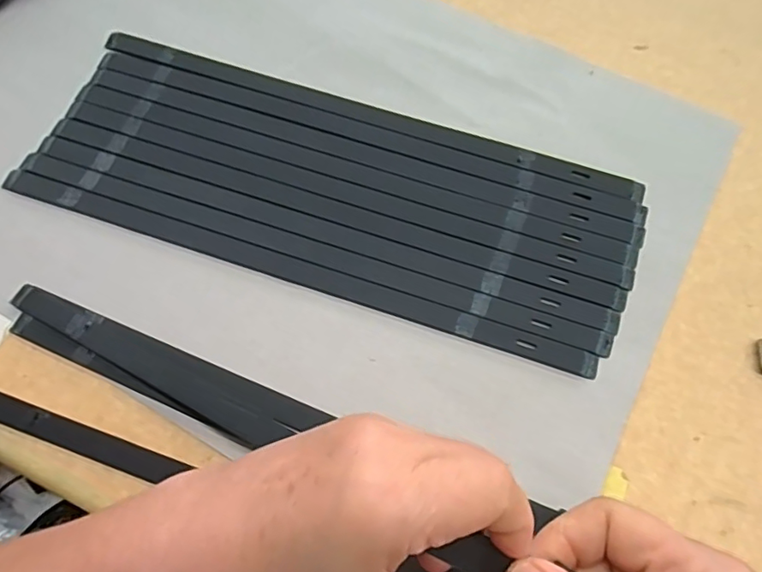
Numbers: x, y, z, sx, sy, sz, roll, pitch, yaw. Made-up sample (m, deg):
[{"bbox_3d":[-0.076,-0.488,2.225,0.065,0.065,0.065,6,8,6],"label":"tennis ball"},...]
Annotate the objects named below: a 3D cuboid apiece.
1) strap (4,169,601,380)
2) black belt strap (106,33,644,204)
[{"bbox_3d":[-0.069,-0.014,0.344,0.405,0.004,0.016,18,73,7],"label":"strap"},{"bbox_3d":[-0.021,-0.128,0.387,0.405,0.005,0.020,19,65,10],"label":"black belt strap"}]

